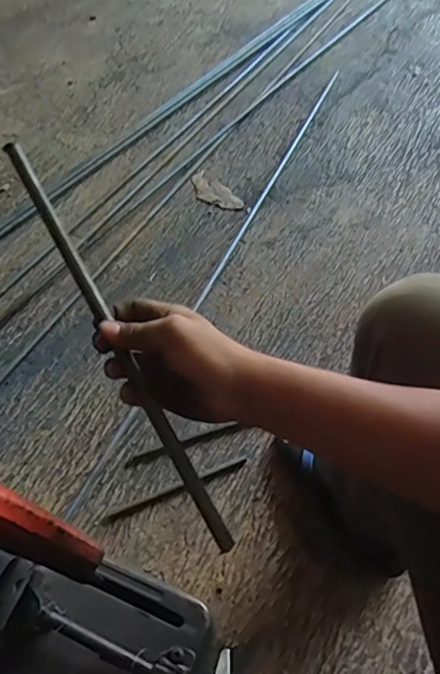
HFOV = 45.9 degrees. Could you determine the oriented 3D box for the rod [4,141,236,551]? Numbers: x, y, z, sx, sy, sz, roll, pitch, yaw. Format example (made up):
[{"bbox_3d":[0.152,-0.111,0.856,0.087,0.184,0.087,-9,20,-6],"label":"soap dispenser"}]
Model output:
[{"bbox_3d":[-0.079,-0.002,0.390,0.014,0.010,0.345,-28,81,-17],"label":"rod"}]

